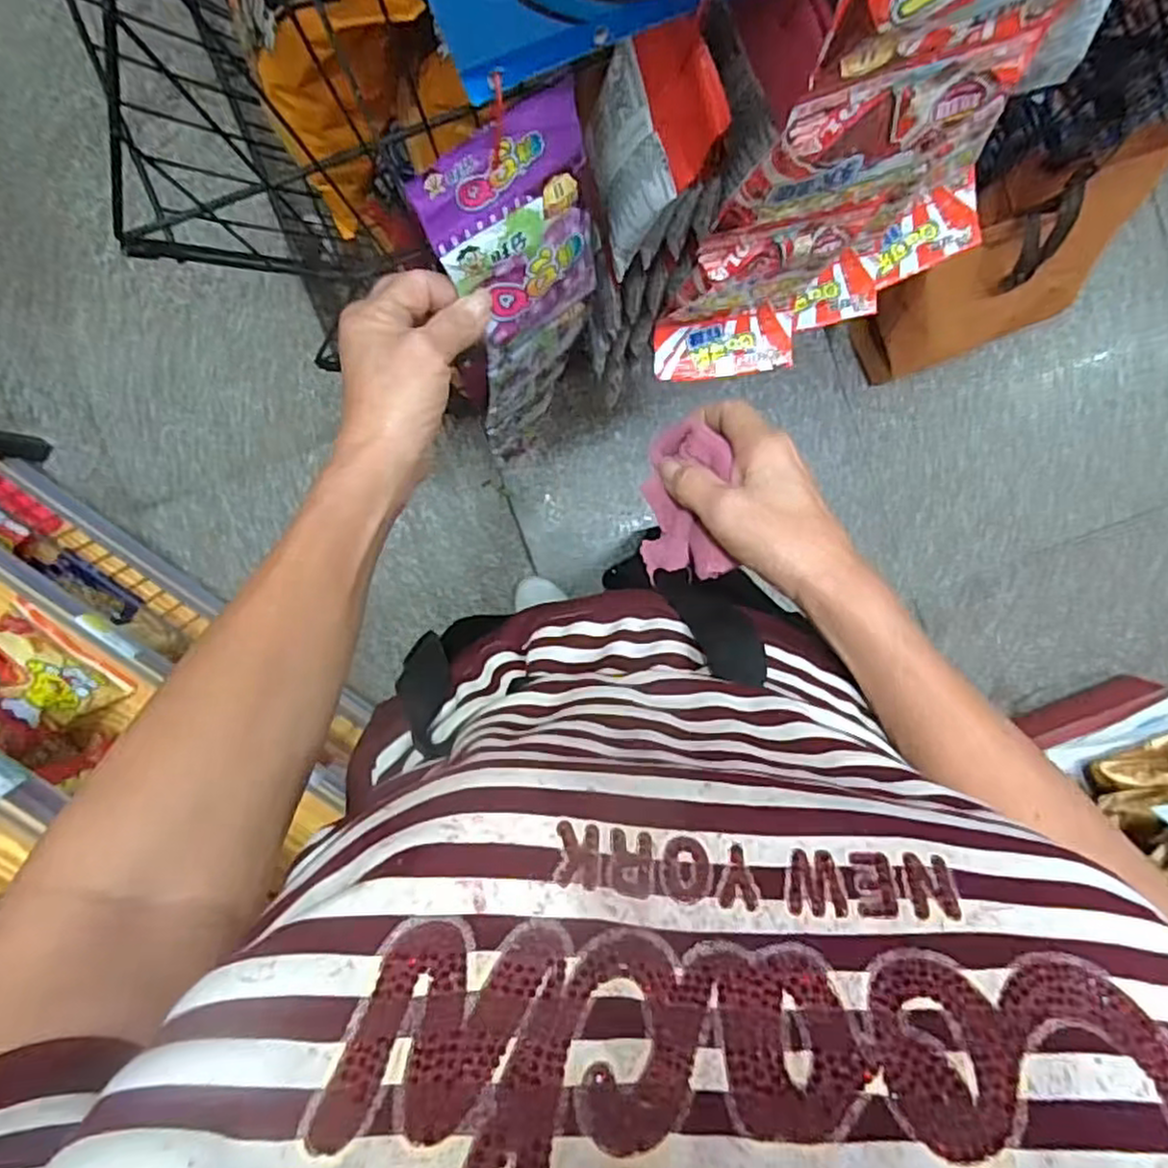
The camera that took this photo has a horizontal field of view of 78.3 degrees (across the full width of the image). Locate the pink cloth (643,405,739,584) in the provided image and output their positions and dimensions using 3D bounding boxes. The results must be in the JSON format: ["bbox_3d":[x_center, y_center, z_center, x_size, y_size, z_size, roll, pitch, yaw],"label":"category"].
[{"bbox_3d":[0.058,-0.048,0.418,0.045,0.038,0.089,-5,95,-1],"label":"pink cloth"}]

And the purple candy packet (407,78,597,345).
[{"bbox_3d":[-0.034,-0.186,0.390,0.088,0.134,0.012,-34,67,-5],"label":"purple candy packet"}]

